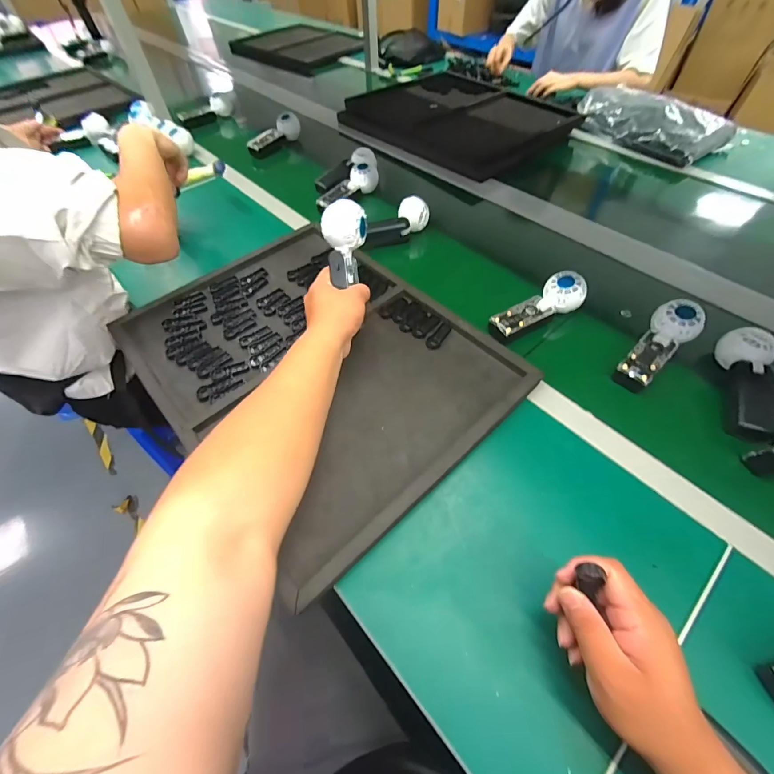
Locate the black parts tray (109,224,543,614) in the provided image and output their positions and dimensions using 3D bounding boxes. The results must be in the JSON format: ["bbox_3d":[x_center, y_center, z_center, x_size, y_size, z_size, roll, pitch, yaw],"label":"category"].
[{"bbox_3d":[-0.118,-0.056,0.553,0.420,0.024,0.548,-38,62,-21],"label":"black parts tray"}]

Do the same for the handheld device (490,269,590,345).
[{"bbox_3d":[0.241,-0.132,0.582,0.156,0.055,0.057,-21,60,-14],"label":"handheld device"}]

